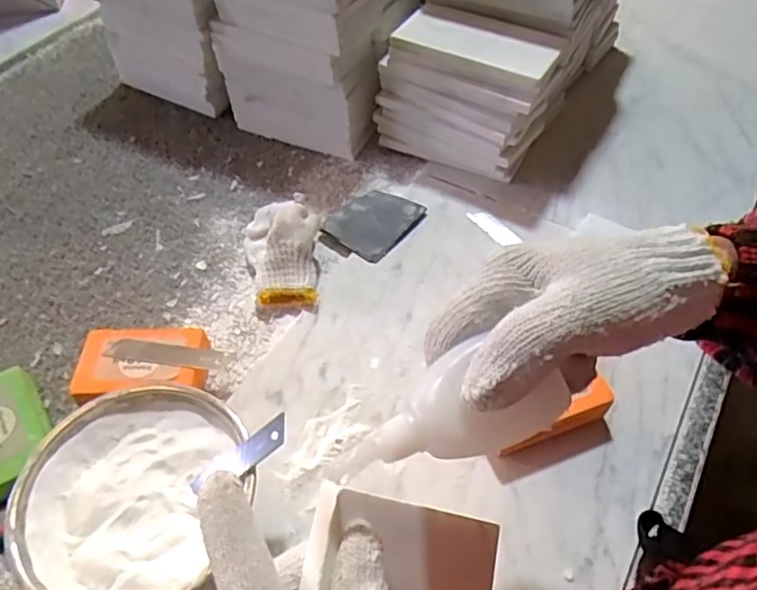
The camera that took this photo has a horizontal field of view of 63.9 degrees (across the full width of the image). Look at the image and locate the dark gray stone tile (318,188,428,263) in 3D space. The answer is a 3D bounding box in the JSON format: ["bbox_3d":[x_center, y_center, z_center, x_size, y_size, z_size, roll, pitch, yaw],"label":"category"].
[{"bbox_3d":[-0.006,-0.073,0.585,0.075,0.014,0.081,31,58,25],"label":"dark gray stone tile"}]

